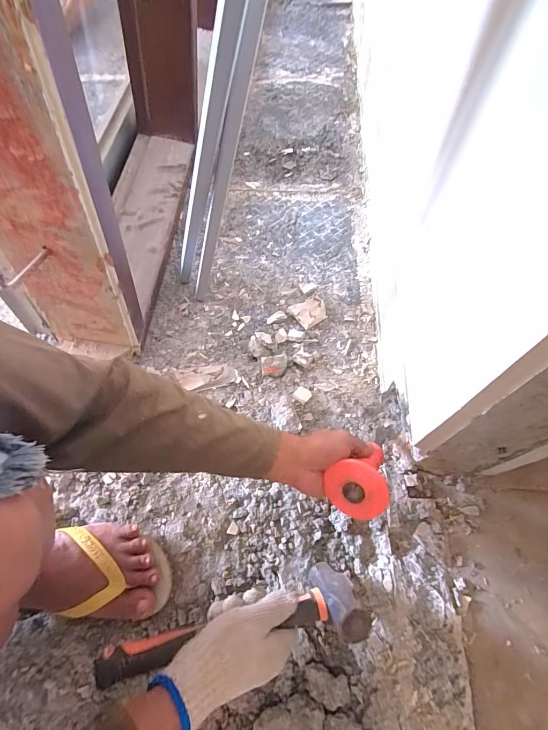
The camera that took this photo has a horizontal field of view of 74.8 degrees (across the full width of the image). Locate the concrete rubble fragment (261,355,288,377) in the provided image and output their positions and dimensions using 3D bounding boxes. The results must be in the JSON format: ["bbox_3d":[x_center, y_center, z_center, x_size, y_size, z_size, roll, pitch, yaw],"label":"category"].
[{"bbox_3d":[0.001,0.002,0.602,0.043,0.011,0.034,-7,93,-1],"label":"concrete rubble fragment"}]

